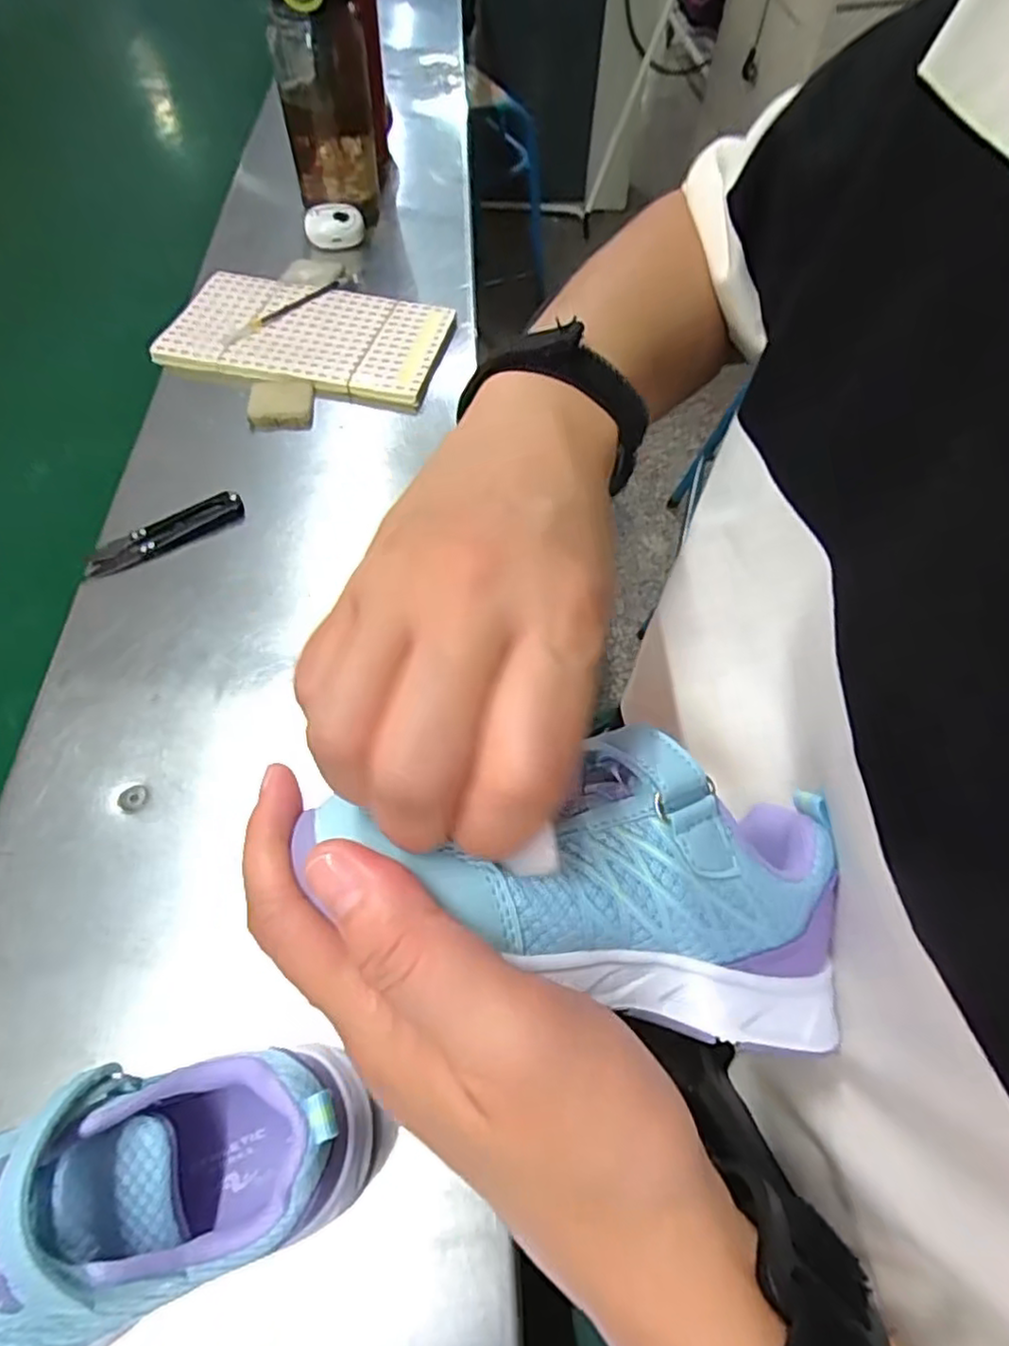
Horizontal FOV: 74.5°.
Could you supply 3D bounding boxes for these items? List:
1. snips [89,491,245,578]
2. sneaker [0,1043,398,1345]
[{"bbox_3d":[-0.208,-0.085,0.409,0.097,0.008,0.024,-33,64,-18],"label":"snips"},{"bbox_3d":[-0.128,0.167,0.211,0.153,0.079,0.058,-20,61,-11],"label":"sneaker"}]

